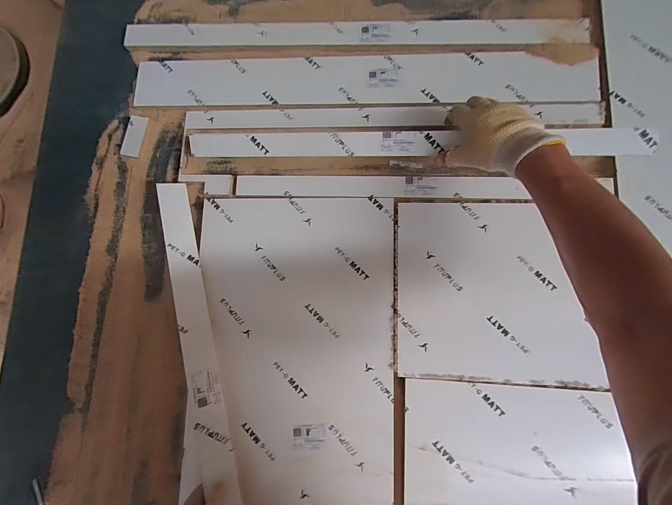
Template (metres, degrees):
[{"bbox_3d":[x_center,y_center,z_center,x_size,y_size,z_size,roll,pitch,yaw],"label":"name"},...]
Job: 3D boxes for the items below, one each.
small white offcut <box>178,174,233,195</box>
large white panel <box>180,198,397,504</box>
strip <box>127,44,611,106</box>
[{"bbox_3d":[-0.248,-0.130,0.573,0.104,0.006,0.040,3,82,6],"label":"small white offcut"},{"bbox_3d":[-0.071,0.238,0.496,0.334,0.027,0.673,0,83,7],"label":"large white panel"},{"bbox_3d":[0.024,-0.338,0.566,0.855,0.013,0.117,2,83,7],"label":"strip"}]

